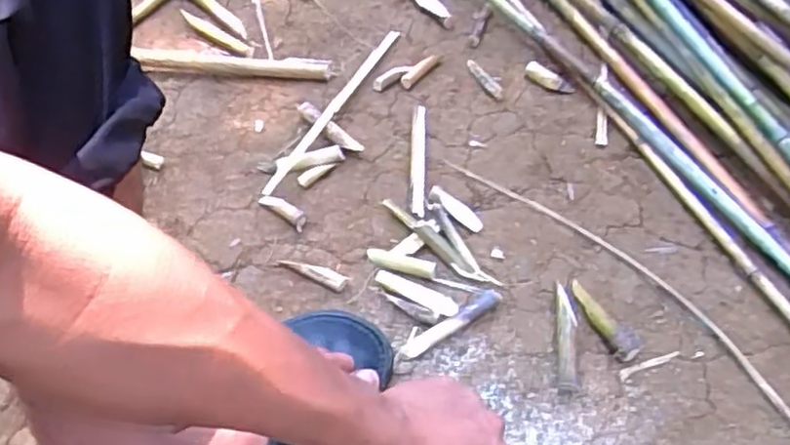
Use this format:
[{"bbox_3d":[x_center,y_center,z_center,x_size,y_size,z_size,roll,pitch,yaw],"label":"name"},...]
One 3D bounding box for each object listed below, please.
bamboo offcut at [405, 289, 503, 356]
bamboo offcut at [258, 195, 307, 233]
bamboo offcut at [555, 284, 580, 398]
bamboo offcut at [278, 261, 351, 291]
[{"bbox_3d":[0.048,0.086,0.597,0.095,0.013,0.015,-29,61,-16],"label":"bamboo offcut"},{"bbox_3d":[-0.105,-0.011,0.670,0.051,0.013,0.016,33,64,21],"label":"bamboo offcut"},{"bbox_3d":[0.144,0.096,0.587,0.018,0.012,0.094,3,57,4],"label":"bamboo offcut"},{"bbox_3d":[-0.075,0.044,0.630,0.067,0.015,0.017,15,59,11],"label":"bamboo offcut"}]

